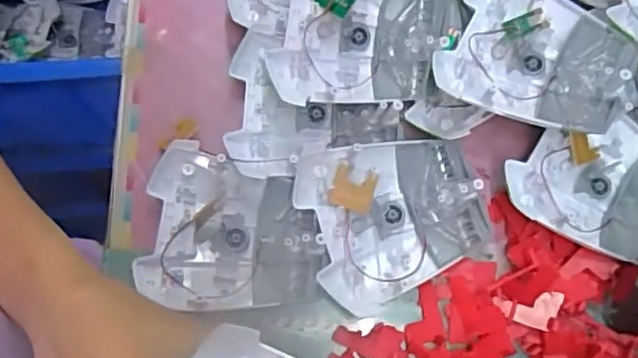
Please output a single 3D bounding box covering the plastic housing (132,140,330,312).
[{"bbox_3d":[-0.050,0.030,0.366,0.105,0.019,0.091,5,74,1],"label":"plastic housing"}]

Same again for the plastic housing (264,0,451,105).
[{"bbox_3d":[0.025,-0.091,0.386,0.103,0.025,0.092,7,89,-8],"label":"plastic housing"}]

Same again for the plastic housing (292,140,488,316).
[{"bbox_3d":[0.046,0.020,0.367,0.106,0.017,0.092,-18,75,-5],"label":"plastic housing"}]

